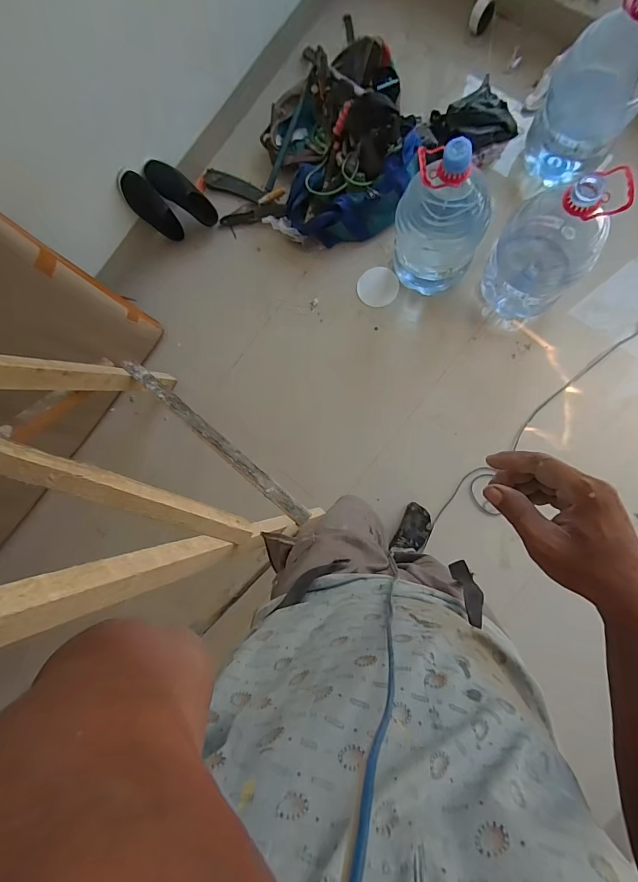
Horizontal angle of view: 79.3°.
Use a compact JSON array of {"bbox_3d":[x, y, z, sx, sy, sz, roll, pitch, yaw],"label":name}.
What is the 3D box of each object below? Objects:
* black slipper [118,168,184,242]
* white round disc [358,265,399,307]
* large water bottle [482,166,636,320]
[{"bbox_3d":[-0.564,-0.783,1.303,0.095,0.257,0.055,-43,54,4],"label":"black slipper"},{"bbox_3d":[0.202,-0.528,1.322,0.129,0.013,0.129,1,100,4],"label":"white round disc"},{"bbox_3d":[0.619,-0.520,1.032,0.228,0.452,0.242,0,87,8],"label":"large water bottle"}]

